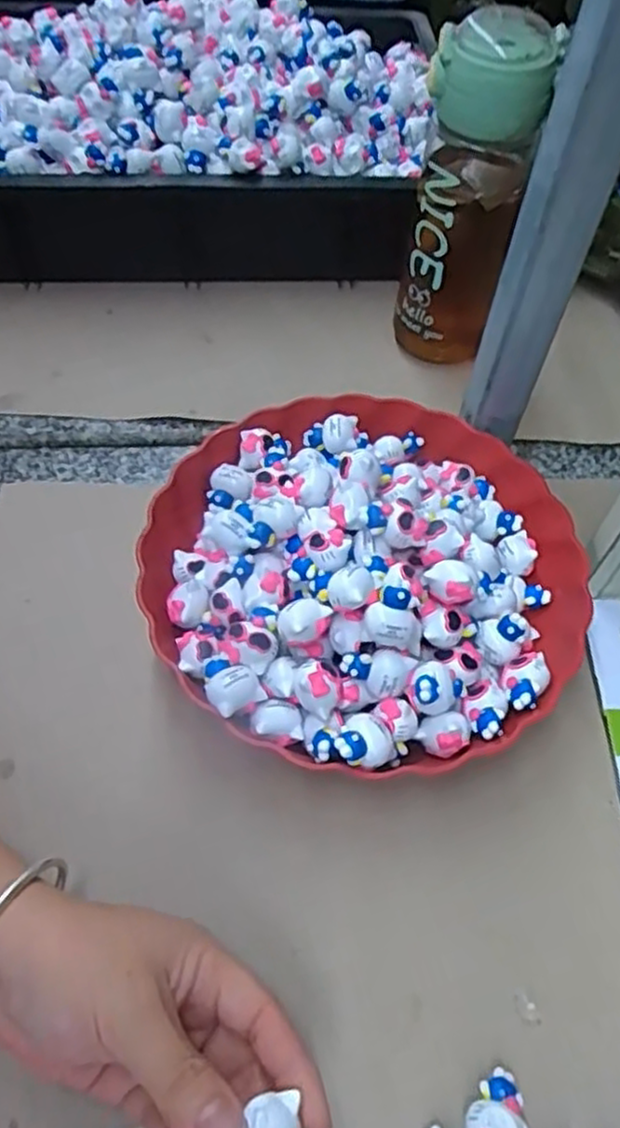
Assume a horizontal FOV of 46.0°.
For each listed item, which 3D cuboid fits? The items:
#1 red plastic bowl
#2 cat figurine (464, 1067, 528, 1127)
[{"bbox_3d":[0.030,-0.007,0.406,0.236,0.070,0.236,-2,57,3],"label":"red plastic bowl"},{"bbox_3d":[0.078,0.229,0.301,0.025,0.022,0.033,23,61,18],"label":"cat figurine"}]

